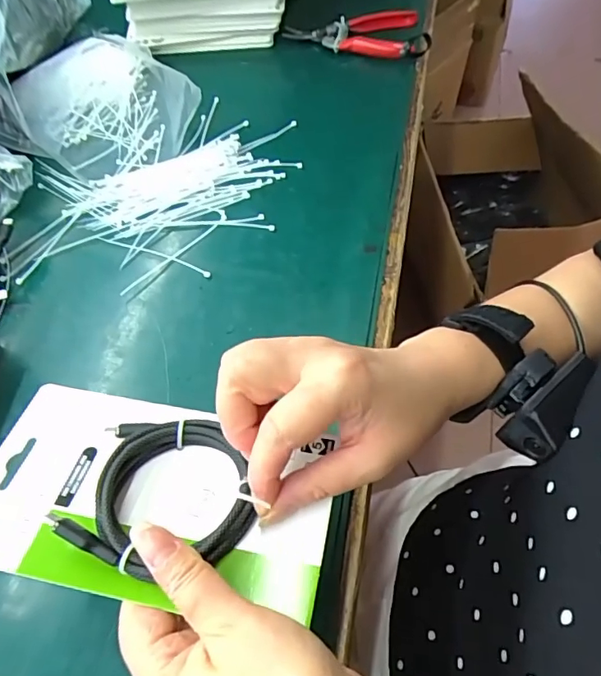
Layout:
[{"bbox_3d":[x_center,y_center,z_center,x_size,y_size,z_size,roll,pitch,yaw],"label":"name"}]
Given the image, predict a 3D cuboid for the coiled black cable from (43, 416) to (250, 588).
[{"bbox_3d":[-0.066,0.073,0.245,0.089,0.021,0.078,13,58,11],"label":"coiled black cable"}]

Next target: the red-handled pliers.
[{"bbox_3d":[0.075,-0.378,0.618,0.169,0.025,0.095,12,58,11],"label":"red-handled pliers"}]

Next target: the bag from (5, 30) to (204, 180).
[{"bbox_3d":[-0.203,-0.251,0.528,0.169,0.051,0.193,-28,59,-15],"label":"bag"}]

